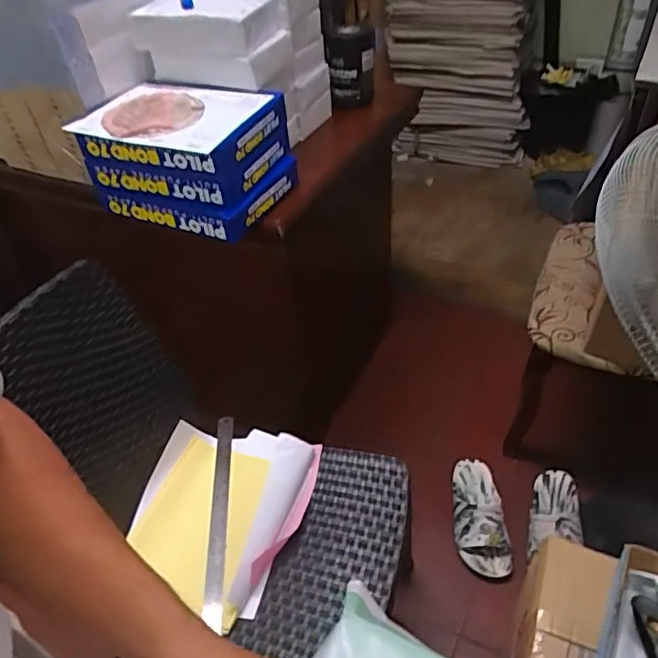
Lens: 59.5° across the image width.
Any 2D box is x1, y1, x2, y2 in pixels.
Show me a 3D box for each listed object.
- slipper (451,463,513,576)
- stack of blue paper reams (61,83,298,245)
[{"bbox_3d":[0.342,0.422,1.329,0.114,0.074,0.284,-3,42,2],"label":"slipper"},{"bbox_3d":[-0.238,-0.300,0.988,0.300,0.169,0.215,15,46,20],"label":"stack of blue paper reams"}]

